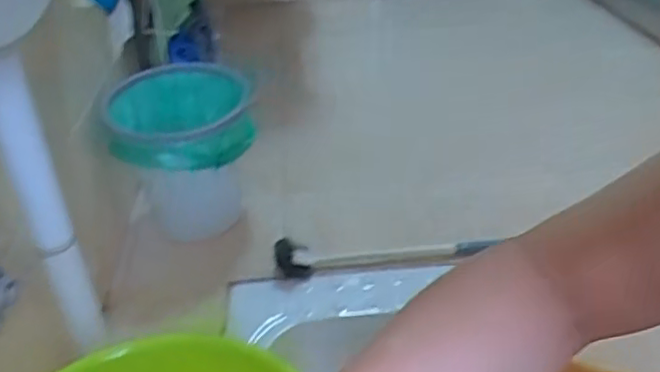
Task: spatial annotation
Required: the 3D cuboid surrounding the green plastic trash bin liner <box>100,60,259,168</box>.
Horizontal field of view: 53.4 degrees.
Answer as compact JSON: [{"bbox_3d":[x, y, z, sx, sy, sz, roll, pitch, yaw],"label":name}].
[{"bbox_3d":[-0.266,-0.114,1.190,0.250,0.124,0.247,-7,34,-5],"label":"green plastic trash bin liner"}]

